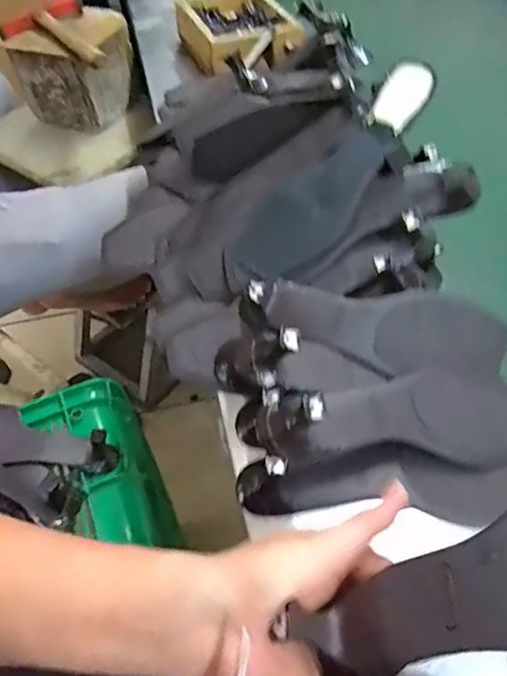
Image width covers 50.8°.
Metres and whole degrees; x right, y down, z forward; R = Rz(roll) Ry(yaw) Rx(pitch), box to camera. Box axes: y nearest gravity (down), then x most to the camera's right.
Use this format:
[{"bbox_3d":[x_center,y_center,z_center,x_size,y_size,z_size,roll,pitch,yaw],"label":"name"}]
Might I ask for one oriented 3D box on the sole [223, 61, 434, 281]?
[{"bbox_3d":[0.079,-0.146,0.492,0.239,0.016,0.075,-43,73,5],"label":"sole"}]

